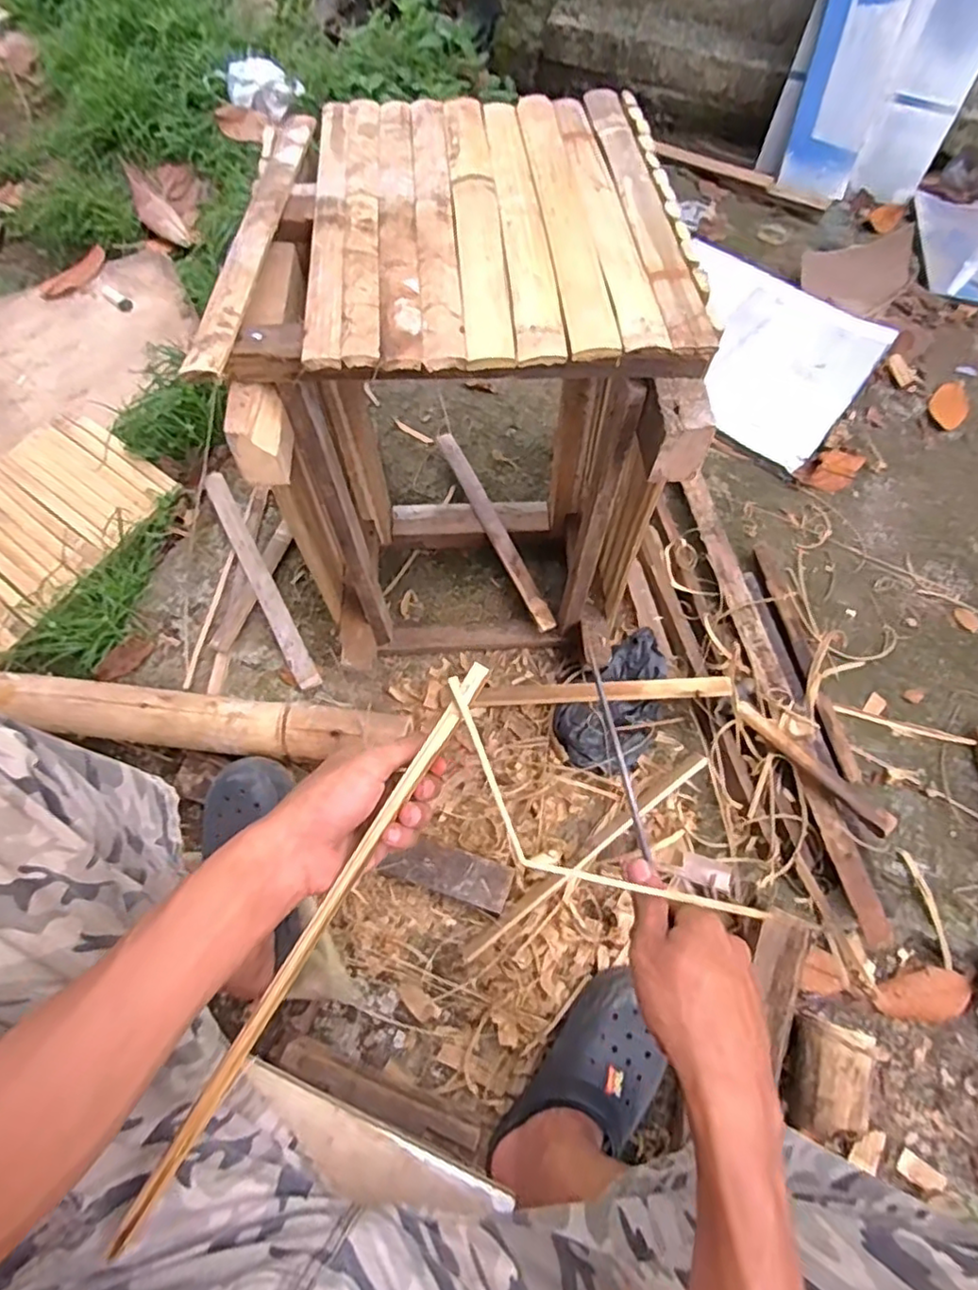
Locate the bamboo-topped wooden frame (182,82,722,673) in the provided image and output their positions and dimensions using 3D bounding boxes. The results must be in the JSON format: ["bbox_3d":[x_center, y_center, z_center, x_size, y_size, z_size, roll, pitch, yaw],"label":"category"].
[{"bbox_3d":[-0.036,-0.253,0.738,0.374,0.514,0.423,-5,68,-5],"label":"bamboo-topped wooden frame"}]

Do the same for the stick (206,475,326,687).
[{"bbox_3d":[-0.344,-0.101,0.926,0.032,0.029,0.385,-26,71,-13],"label":"stick"}]

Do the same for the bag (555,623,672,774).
[{"bbox_3d":[0.179,0.081,0.832,0.122,0.048,0.198,42,71,14],"label":"bag"}]

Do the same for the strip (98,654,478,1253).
[{"bbox_3d":[-0.105,0.173,0.377,0.013,0.011,0.376,31,80,10],"label":"strip"}]

